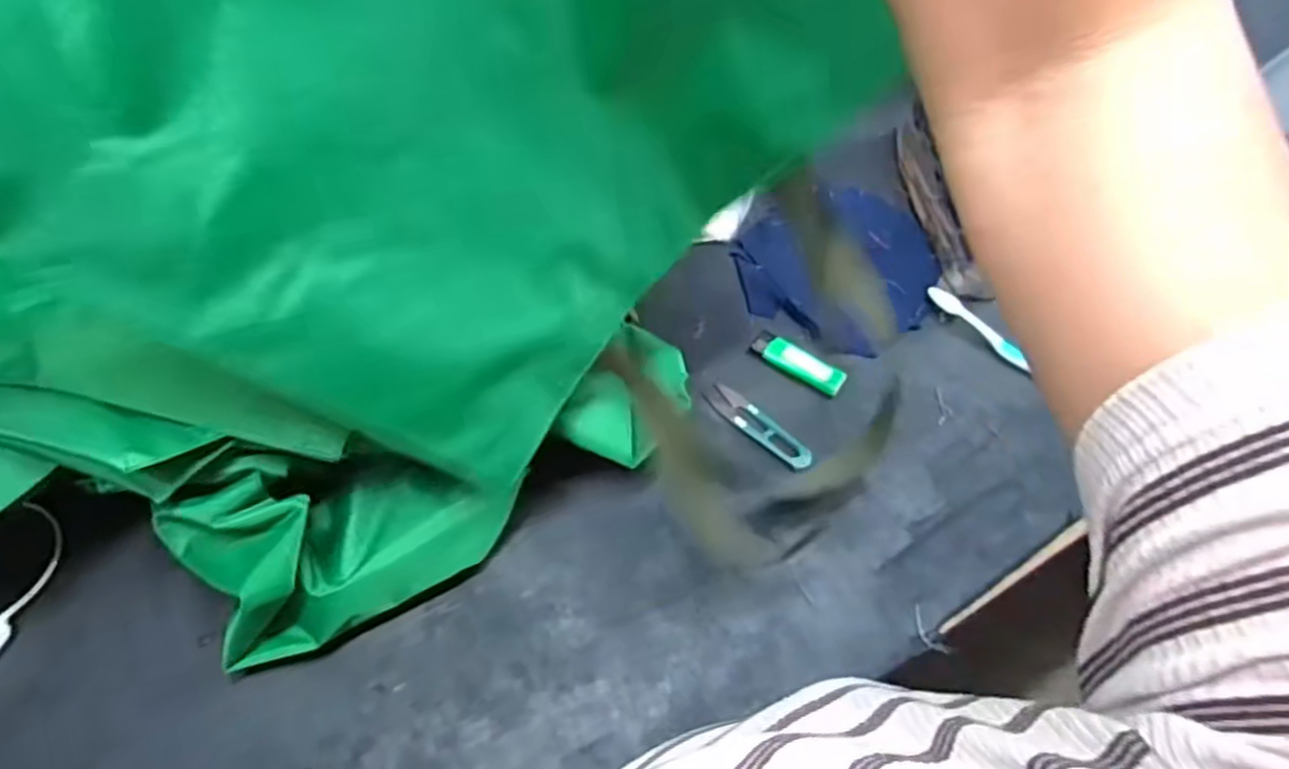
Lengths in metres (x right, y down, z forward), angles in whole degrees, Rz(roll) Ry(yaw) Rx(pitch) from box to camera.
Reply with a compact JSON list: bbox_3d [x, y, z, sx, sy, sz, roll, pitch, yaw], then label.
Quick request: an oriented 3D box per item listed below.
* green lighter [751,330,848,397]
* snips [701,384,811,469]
[{"bbox_3d":[0.129,-0.020,0.614,0.082,0.013,0.026,37,69,17],"label":"green lighter"},{"bbox_3d":[0.092,0.034,0.591,0.098,0.009,0.022,40,70,19],"label":"snips"}]

